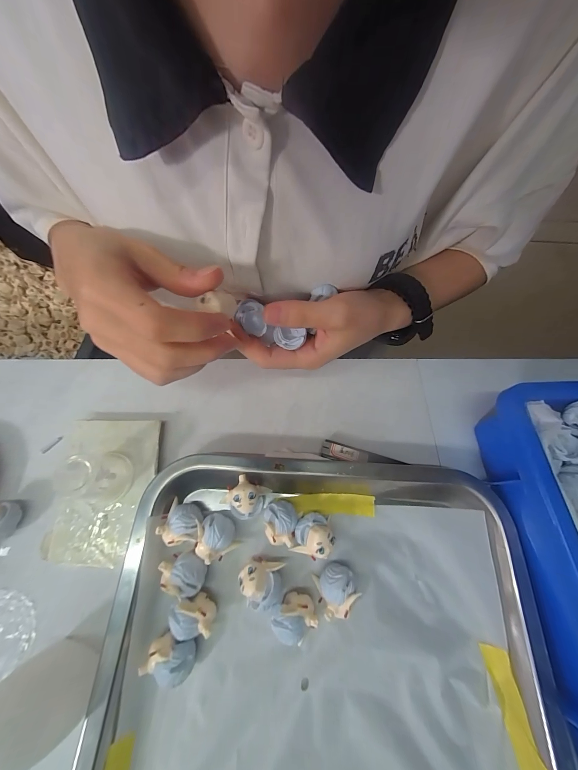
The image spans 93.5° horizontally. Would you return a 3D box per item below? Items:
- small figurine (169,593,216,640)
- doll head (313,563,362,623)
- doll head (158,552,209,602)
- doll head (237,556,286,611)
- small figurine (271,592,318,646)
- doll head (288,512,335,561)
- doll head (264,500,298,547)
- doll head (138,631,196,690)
[{"bbox_3d":[-0.060,0.144,0.170,0.026,0.024,0.022,2,67,-1],"label":"small figurine"},{"bbox_3d":[0.031,0.133,0.177,0.024,0.019,0.025,-20,69,-10],"label":"doll head"},{"bbox_3d":[-0.069,0.123,0.180,0.029,0.021,0.025,16,68,5],"label":"doll head"},{"bbox_3d":[-0.019,0.129,0.179,0.027,0.022,0.025,13,67,4],"label":"doll head"},{"bbox_3d":[0.004,0.146,0.172,0.027,0.021,0.021,-37,73,-16],"label":"small figurine"},{"bbox_3d":[0.017,0.105,0.191,0.025,0.021,0.027,16,68,5],"label":"doll head"},{"bbox_3d":[-0.006,0.098,0.194,0.022,0.024,0.028,4,67,0],"label":"doll head"},{"bbox_3d":[-0.071,0.163,0.163,0.028,0.023,0.020,12,67,3],"label":"doll head"}]

